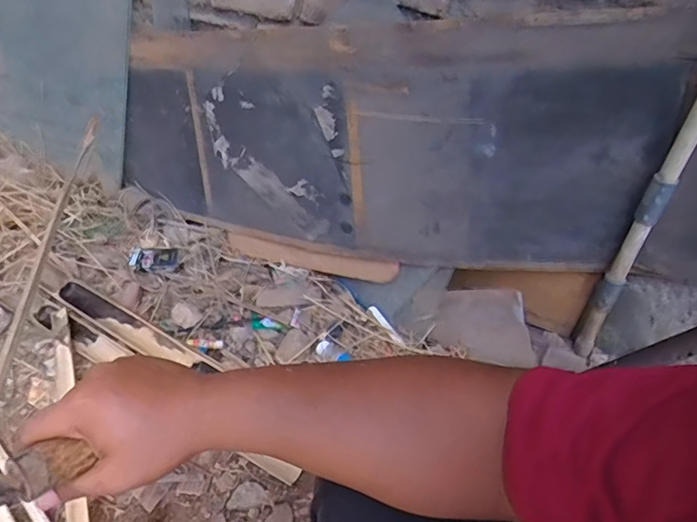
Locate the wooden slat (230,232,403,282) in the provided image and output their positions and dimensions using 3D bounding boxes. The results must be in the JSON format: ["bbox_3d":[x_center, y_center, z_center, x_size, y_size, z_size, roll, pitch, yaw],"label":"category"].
[{"bbox_3d":[-0.091,-0.011,1.100,0.420,0.070,0.021,11,43,24],"label":"wooden slat"}]

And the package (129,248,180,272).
[{"bbox_3d":[-0.436,-0.005,1.132,0.102,0.019,0.063,-4,43,-6],"label":"package"}]

